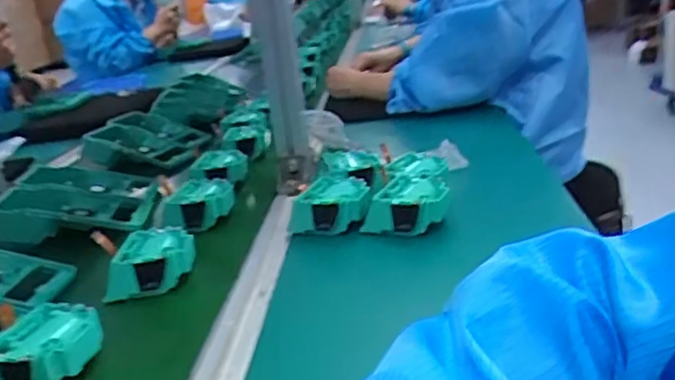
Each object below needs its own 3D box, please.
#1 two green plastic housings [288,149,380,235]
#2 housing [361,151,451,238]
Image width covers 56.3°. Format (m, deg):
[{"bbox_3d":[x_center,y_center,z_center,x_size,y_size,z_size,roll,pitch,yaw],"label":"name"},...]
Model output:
[{"bbox_3d":[0.001,-0.003,0.728,0.084,0.043,0.183,-5,20,8],"label":"two green plastic housings"},{"bbox_3d":[0.080,0.007,0.697,0.086,0.052,0.158,-3,21,13],"label":"housing"}]

